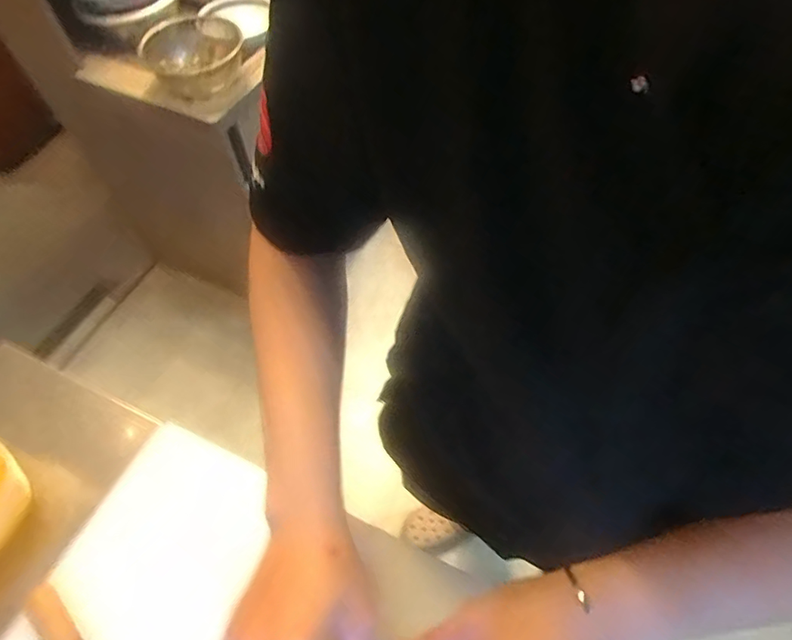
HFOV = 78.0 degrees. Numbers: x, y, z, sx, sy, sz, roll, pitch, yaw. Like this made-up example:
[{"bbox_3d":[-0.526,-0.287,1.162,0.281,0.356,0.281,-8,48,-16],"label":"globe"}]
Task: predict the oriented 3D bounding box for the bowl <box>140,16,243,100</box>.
[{"bbox_3d":[-0.448,-0.630,1.101,0.203,0.035,0.196,-1,58,1],"label":"bowl"}]

